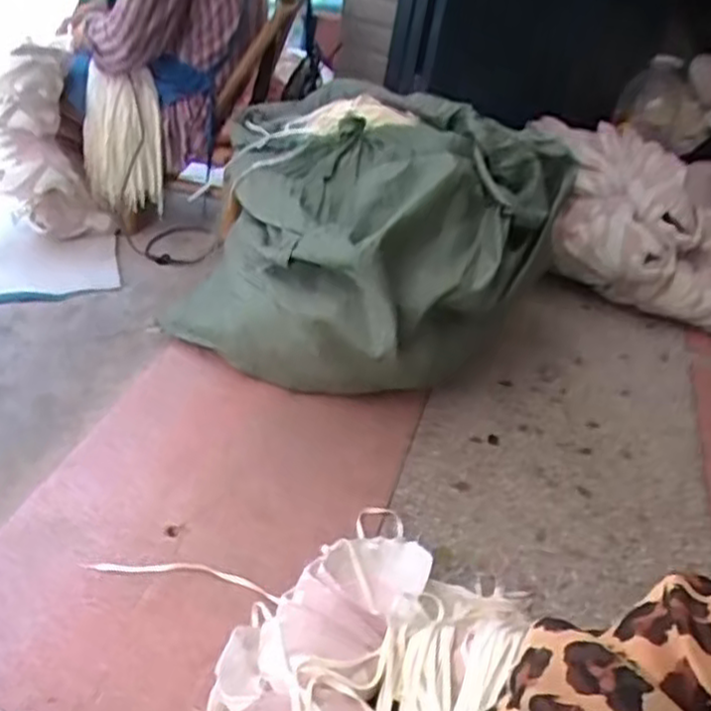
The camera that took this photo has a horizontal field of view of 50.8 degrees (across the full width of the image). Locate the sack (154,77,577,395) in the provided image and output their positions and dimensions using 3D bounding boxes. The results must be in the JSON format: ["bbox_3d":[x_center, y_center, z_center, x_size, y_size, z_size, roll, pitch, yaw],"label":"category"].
[{"bbox_3d":[0.014,-0.225,1.400,0.566,0.425,0.513,24,39,18],"label":"sack"}]

